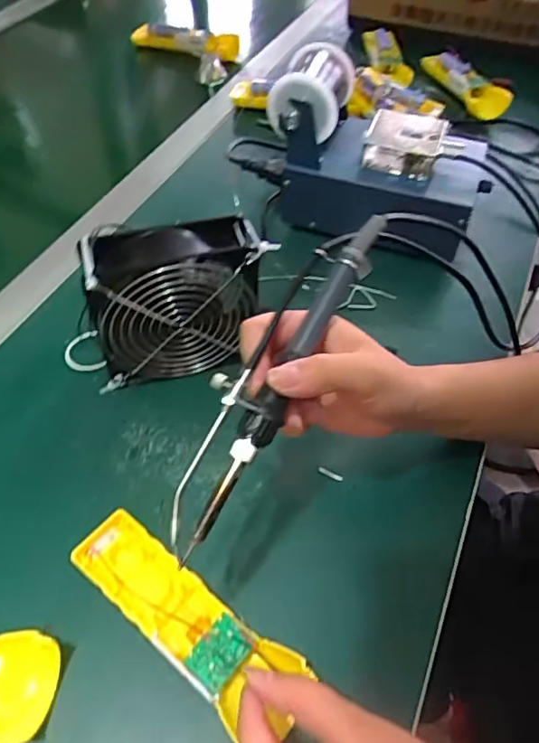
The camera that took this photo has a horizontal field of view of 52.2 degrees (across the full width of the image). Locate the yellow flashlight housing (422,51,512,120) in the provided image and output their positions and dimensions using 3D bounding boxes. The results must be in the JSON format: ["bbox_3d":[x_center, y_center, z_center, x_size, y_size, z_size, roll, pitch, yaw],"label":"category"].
[{"bbox_3d":[0.253,-0.375,0.714,0.042,0.031,0.154,-14,54,-12],"label":"yellow flashlight housing"}]

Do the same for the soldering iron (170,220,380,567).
[{"bbox_3d":[0.002,-0.005,0.295,0.038,0.016,0.207,26,74,17],"label":"soldering iron"}]

